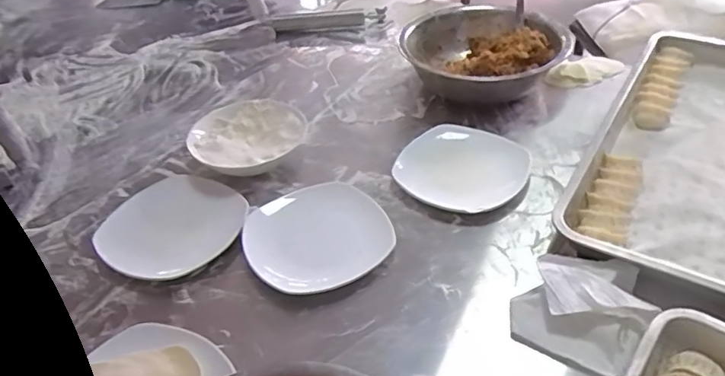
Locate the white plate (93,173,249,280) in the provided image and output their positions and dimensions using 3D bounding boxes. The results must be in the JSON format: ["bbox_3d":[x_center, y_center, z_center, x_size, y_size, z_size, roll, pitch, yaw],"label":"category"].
[{"bbox_3d":[-0.255,0.044,0.742,0.200,0.022,0.184,-3,40,3],"label":"white plate"}]

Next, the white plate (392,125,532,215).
[{"bbox_3d":[0.143,-0.030,0.791,0.178,0.033,0.178,29,51,34],"label":"white plate"}]

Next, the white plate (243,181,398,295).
[{"bbox_3d":[-0.057,0.060,0.709,0.177,0.024,0.177,-20,42,-17],"label":"white plate"}]

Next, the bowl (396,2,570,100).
[{"bbox_3d":[0.217,-0.231,0.984,0.286,0.097,0.249,30,51,34],"label":"bowl"}]

